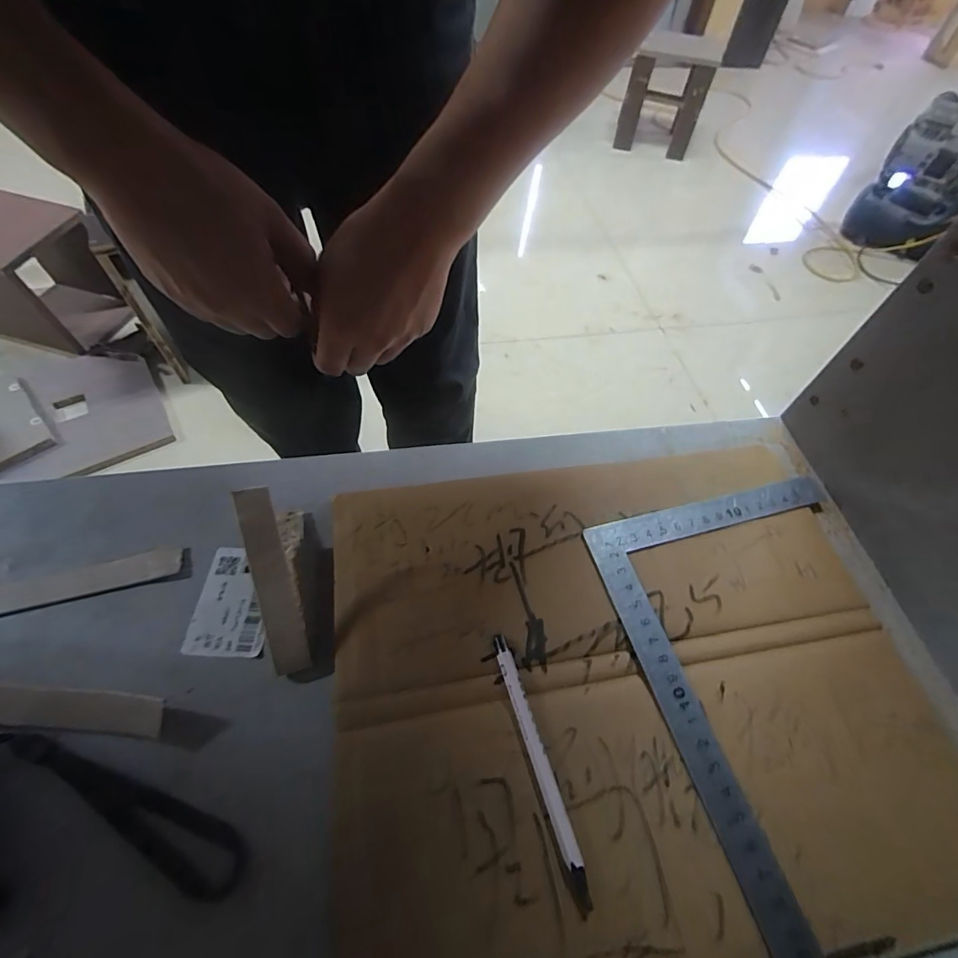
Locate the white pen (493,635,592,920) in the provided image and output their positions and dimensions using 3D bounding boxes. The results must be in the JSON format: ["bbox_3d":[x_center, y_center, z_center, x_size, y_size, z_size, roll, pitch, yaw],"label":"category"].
[{"bbox_3d":[0.027,0.128,0.217,0.008,0.007,0.111,-14,59,-12],"label":"white pen"}]

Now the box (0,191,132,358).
[{"bbox_3d":[-1.051,-0.502,1.135,0.271,0.243,0.293,14,57,5],"label":"box"}]

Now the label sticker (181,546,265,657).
[{"bbox_3d":[-0.133,0.066,0.258,0.038,0.004,0.058,3,57,-2],"label":"label sticker"}]

